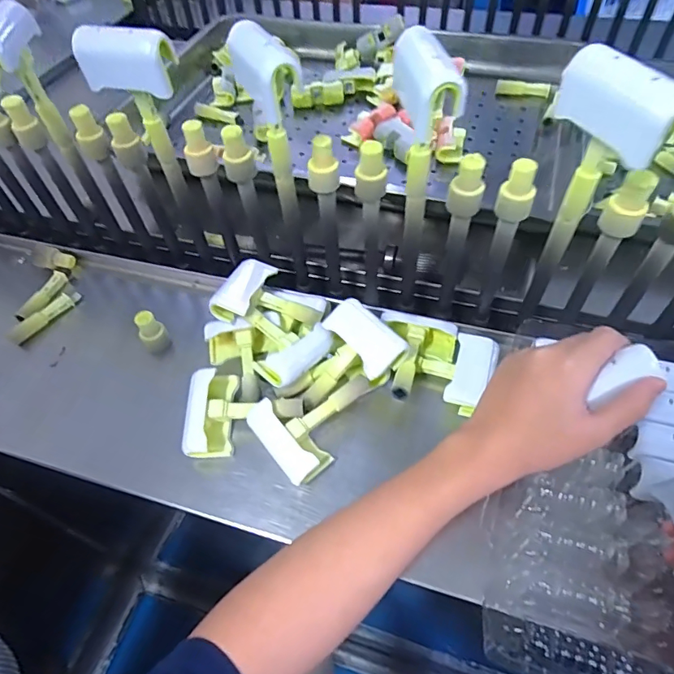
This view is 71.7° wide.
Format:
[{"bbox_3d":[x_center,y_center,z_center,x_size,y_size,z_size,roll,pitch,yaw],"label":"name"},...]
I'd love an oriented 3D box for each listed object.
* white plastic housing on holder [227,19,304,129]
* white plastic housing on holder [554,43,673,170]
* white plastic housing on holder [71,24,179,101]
[{"bbox_3d":[-0.051,-0.180,0.323,0.029,0.048,0.068,-26,56,-14],"label":"white plastic housing on holder"},{"bbox_3d":[0.165,-0.138,0.275,0.024,0.039,0.073,-22,55,-11],"label":"white plastic housing on holder"},{"bbox_3d":[-0.161,-0.210,0.353,0.074,0.041,0.030,15,56,15],"label":"white plastic housing on holder"}]

